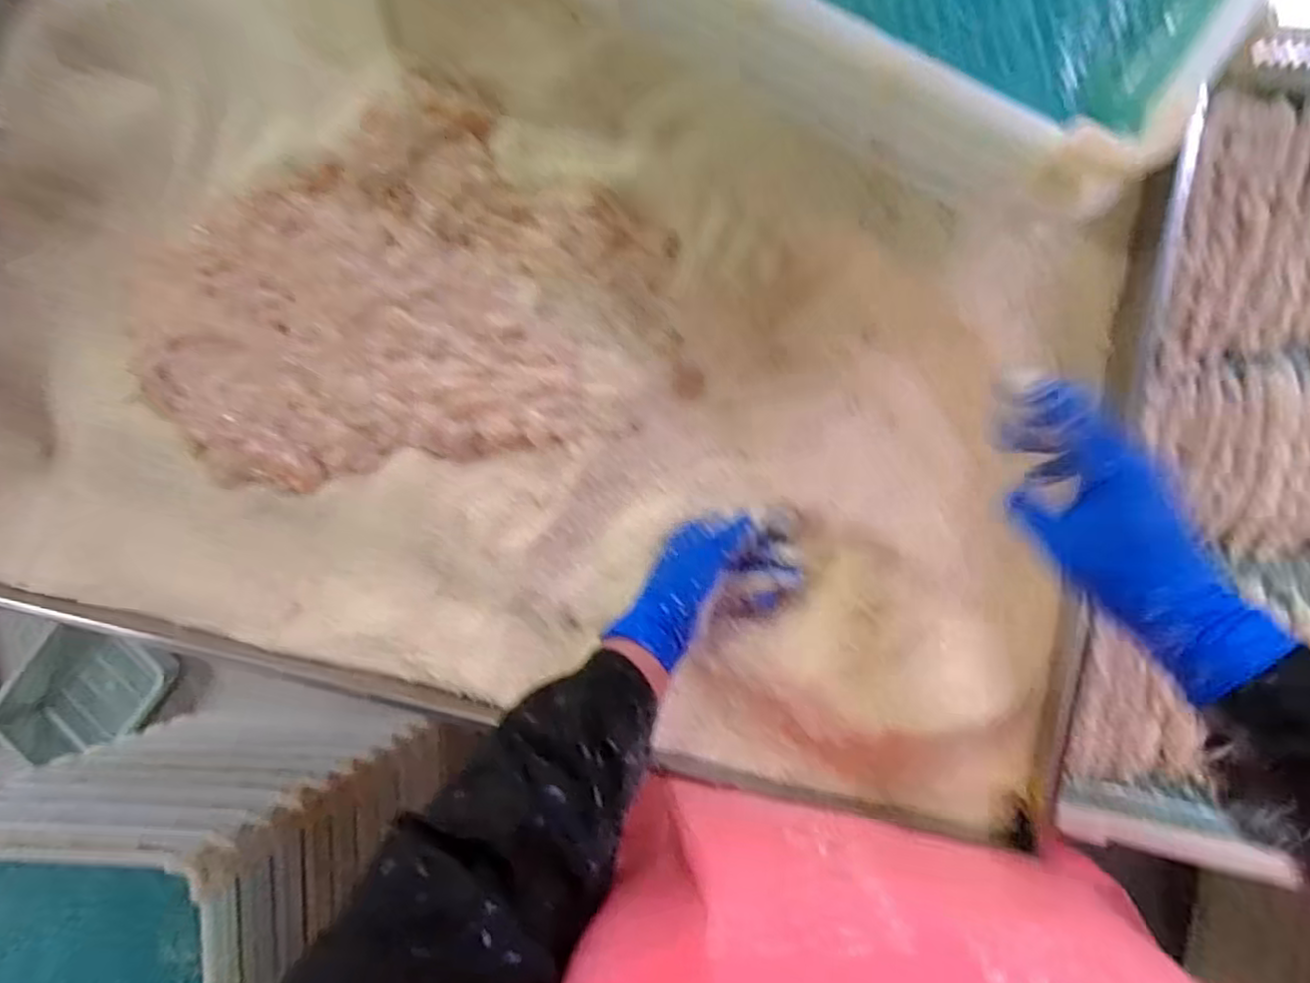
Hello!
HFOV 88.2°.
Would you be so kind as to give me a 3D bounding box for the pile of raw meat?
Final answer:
[{"bbox_3d":[-0.223,-0.170,0.574,0.471,0.031,0.311,-13,85,7],"label":"pile of raw meat"}]

